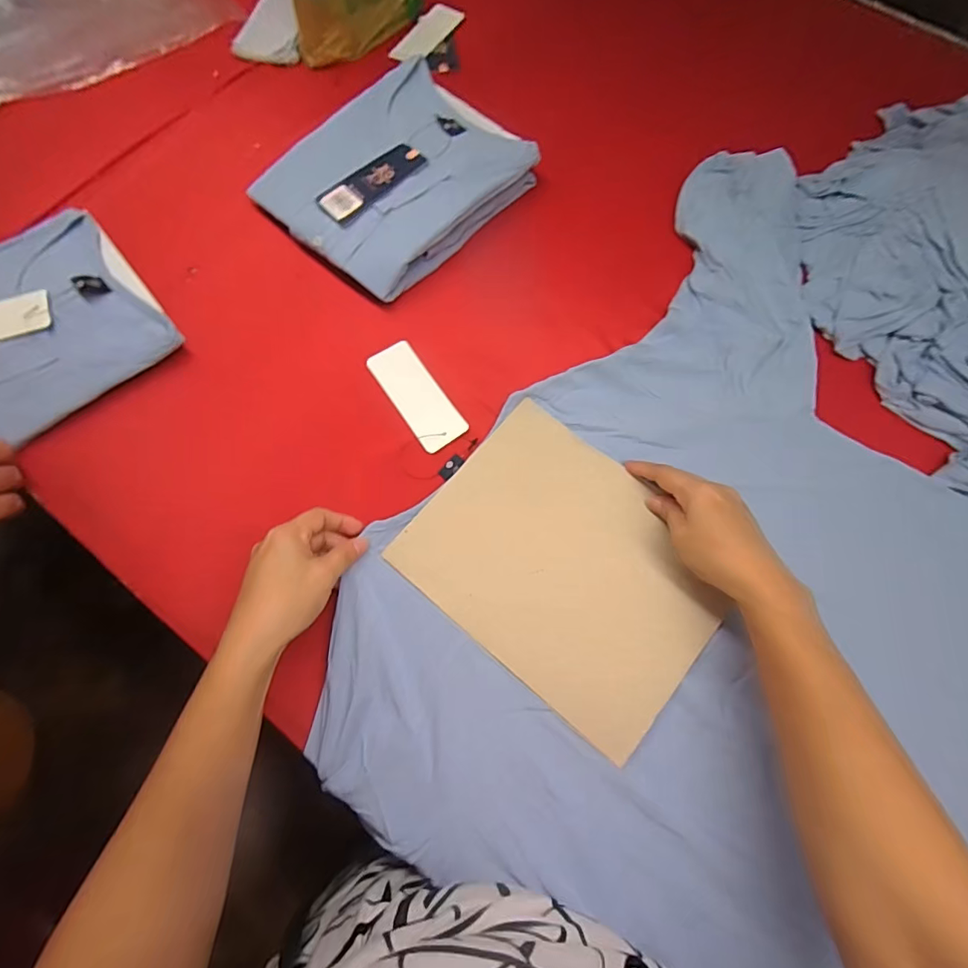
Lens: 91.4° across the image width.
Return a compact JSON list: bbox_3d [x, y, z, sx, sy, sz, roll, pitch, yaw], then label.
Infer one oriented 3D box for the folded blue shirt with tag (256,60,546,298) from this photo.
[{"bbox_3d":[-0.103,-0.345,0.531,0.223,0.044,0.255,42,72,12],"label":"folded blue shirt with tag"}]

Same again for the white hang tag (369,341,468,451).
[{"bbox_3d":[-0.067,-0.089,0.468,0.047,0.004,0.124,-33,72,-7],"label":"white hang tag"}]

